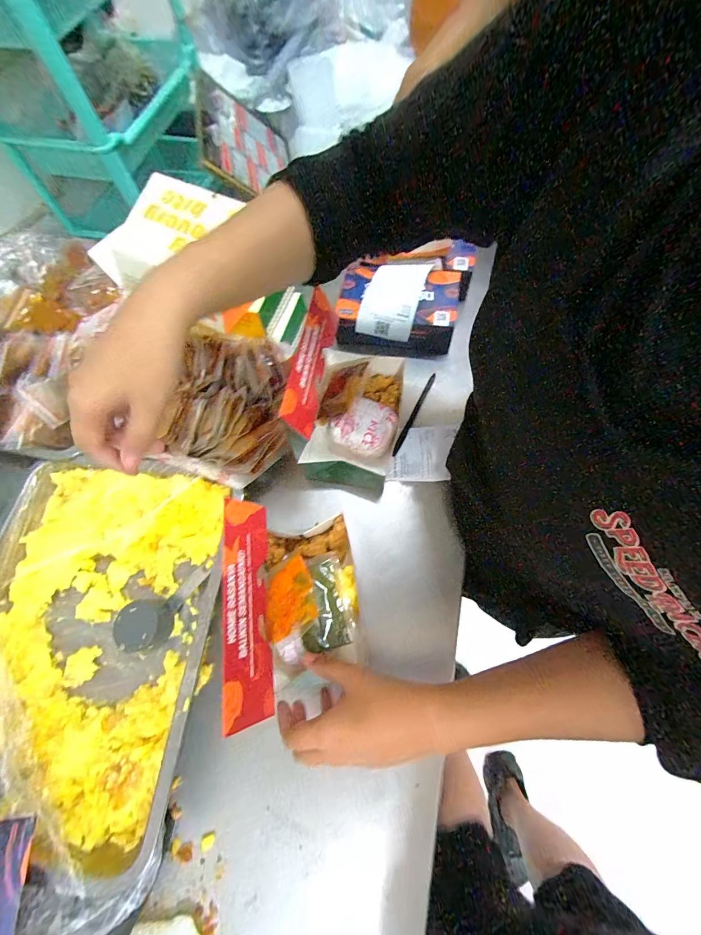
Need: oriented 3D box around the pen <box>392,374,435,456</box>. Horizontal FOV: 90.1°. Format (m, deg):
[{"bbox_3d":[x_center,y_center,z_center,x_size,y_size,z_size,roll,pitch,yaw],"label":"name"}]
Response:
[{"bbox_3d":[0.093,-0.079,0.501,0.009,0.005,0.145,24,71,13],"label":"pen"}]

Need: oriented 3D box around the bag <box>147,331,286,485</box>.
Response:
[{"bbox_3d":[-0.174,-0.090,0.459,0.191,0.041,0.210,11,70,3],"label":"bag"}]

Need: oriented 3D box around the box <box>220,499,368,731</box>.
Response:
[{"bbox_3d":[-0.048,0.126,0.344,0.106,0.147,0.171,-7,70,-4],"label":"box"}]

